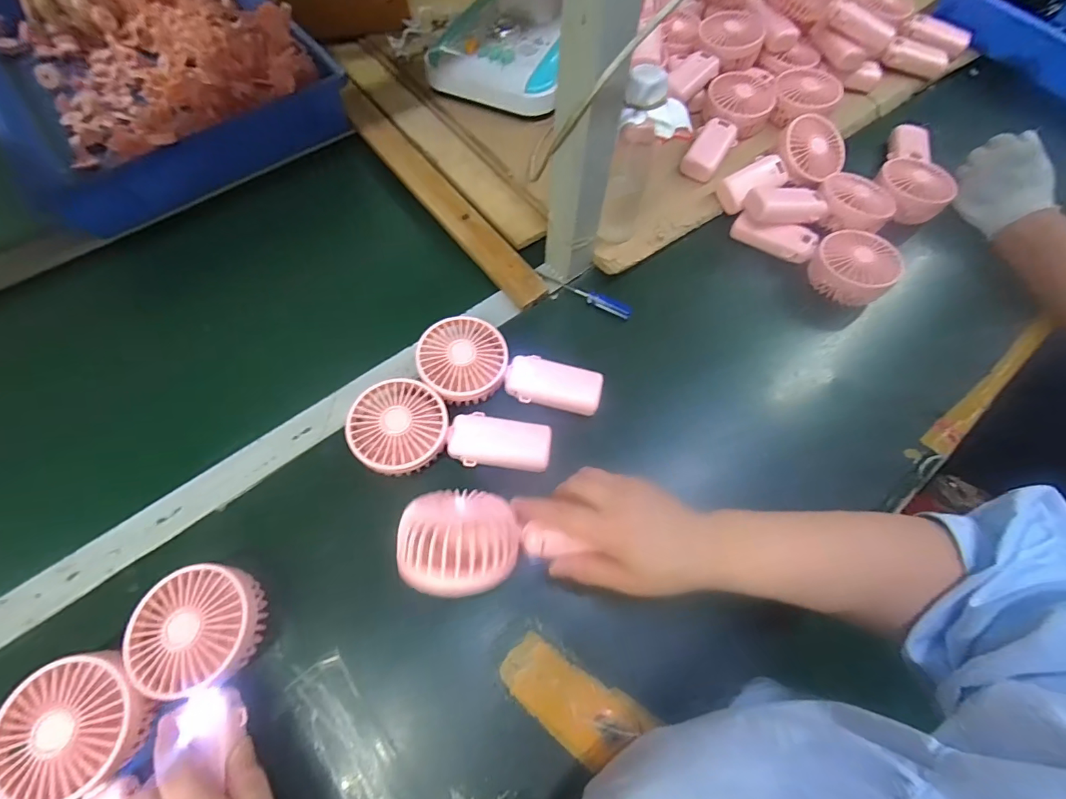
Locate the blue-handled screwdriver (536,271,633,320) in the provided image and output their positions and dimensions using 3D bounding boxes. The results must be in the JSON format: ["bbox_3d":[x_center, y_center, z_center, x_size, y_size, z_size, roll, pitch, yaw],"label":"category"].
[{"bbox_3d":[0.058,-0.122,0.519,0.117,0.015,0.013,29,66,11],"label":"blue-handled screwdriver"}]

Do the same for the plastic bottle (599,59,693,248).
[{"bbox_3d":[0.111,-0.235,0.462,0.062,0.169,0.053,13,64,4],"label":"plastic bottle"}]

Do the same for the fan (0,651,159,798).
[{"bbox_3d":[-0.302,0.269,0.301,0.081,0.037,0.178,-21,75,-12],"label":"fan"}]

